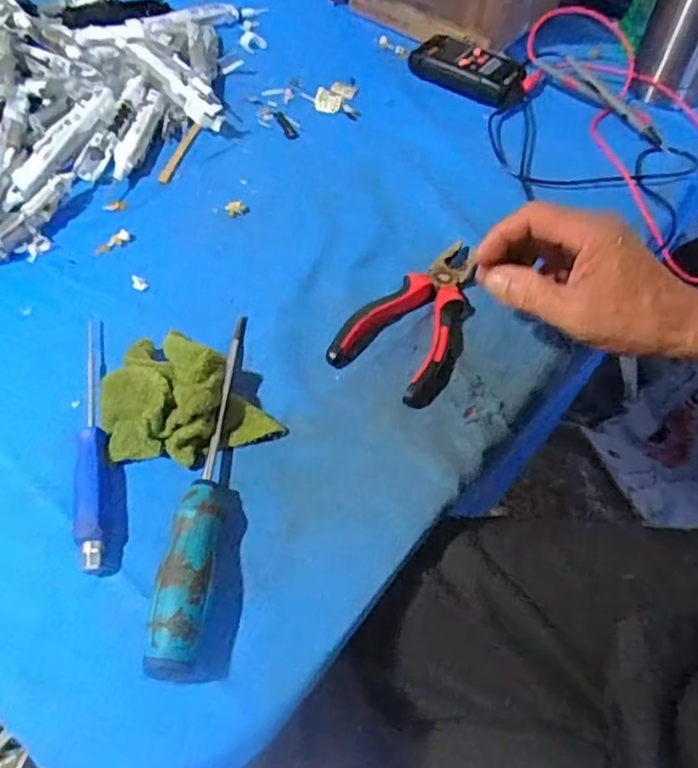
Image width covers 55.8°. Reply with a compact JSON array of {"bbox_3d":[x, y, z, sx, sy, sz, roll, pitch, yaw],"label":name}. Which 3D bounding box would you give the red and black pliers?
[{"bbox_3d":[0.056,-0.048,0.478,0.079,0.021,0.138,31,59,17],"label":"red and black pliers"}]

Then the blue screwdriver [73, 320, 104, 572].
[{"bbox_3d":[-0.164,0.028,0.417,0.016,0.017,0.186,-9,56,-10],"label":"blue screwdriver"}]

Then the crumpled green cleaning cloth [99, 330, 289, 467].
[{"bbox_3d":[-0.102,0.011,0.420,0.115,0.040,0.087,16,56,8],"label":"crumpled green cleaning cloth"}]

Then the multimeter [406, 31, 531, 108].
[{"bbox_3d":[0.121,-0.327,0.681,0.118,0.029,0.054,25,58,13],"label":"multimeter"}]

